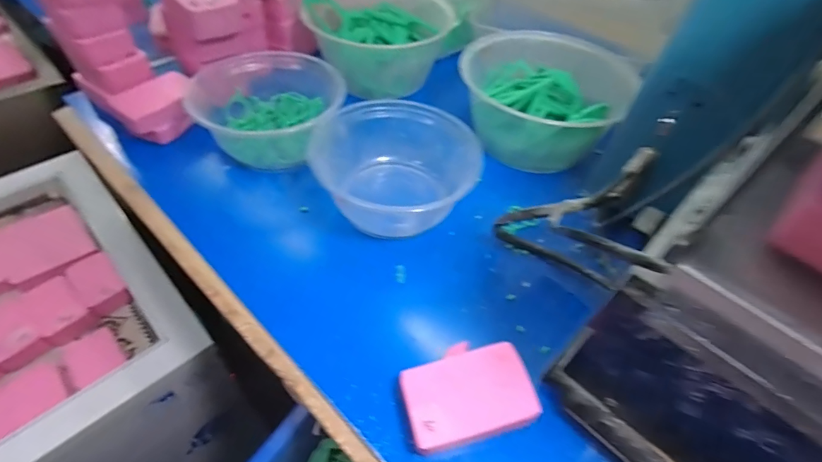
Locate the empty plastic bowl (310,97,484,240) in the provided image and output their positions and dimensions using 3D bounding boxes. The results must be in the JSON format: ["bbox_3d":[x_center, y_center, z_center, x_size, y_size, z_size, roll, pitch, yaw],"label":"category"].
[{"bbox_3d":[-0.009,-0.058,0.371,0.119,0.068,0.116,3,50,-3],"label":"empty plastic bowl"}]

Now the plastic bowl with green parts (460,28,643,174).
[{"bbox_3d":[0.138,-0.142,0.434,0.152,0.078,0.172,33,55,21],"label":"plastic bowl with green parts"}]

